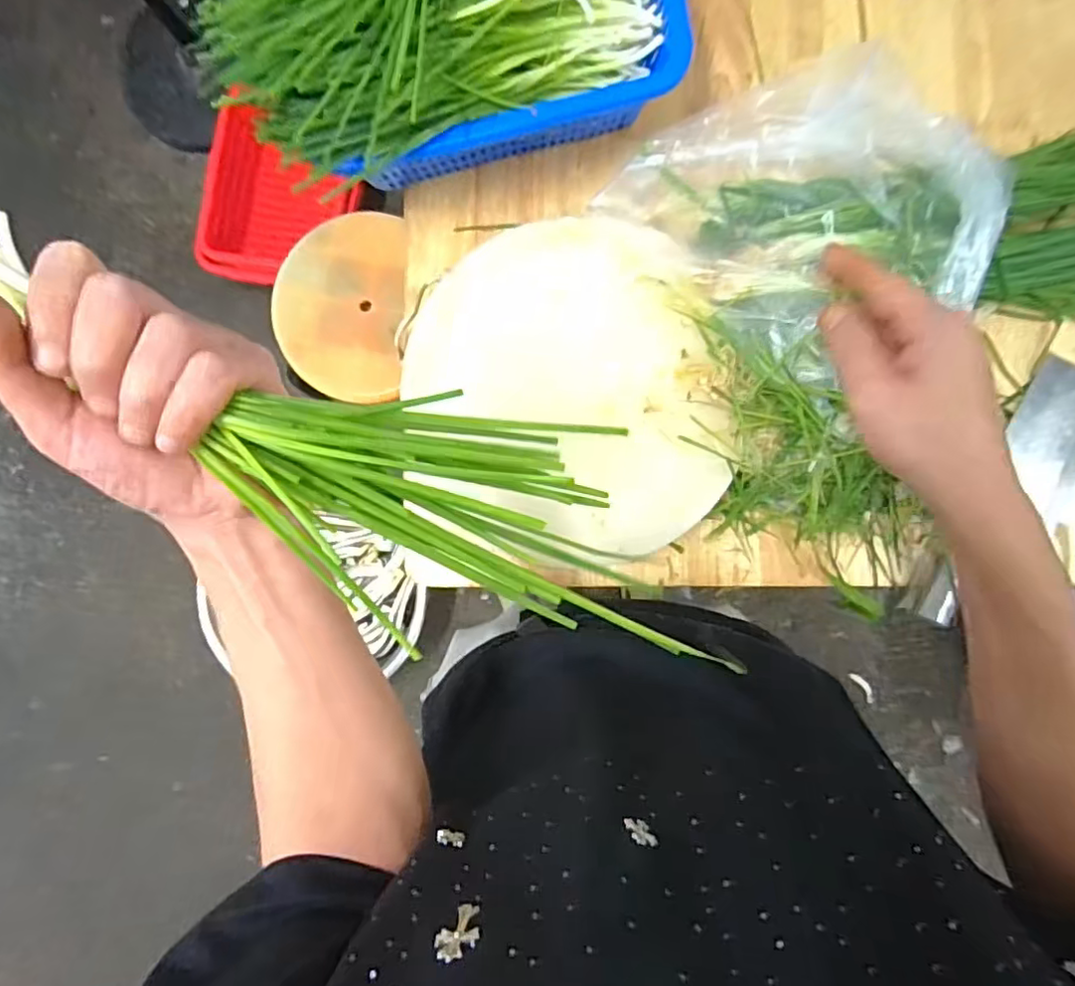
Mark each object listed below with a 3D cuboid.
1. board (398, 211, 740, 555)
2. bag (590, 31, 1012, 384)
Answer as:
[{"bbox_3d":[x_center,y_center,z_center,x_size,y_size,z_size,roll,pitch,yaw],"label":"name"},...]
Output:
[{"bbox_3d":[0.036,-0.100,0.625,0.299,0.030,0.341,-17,94,-1],"label":"board"},{"bbox_3d":[0.260,-0.279,0.607,0.239,0.124,0.314,-44,87,1],"label":"bag"}]

